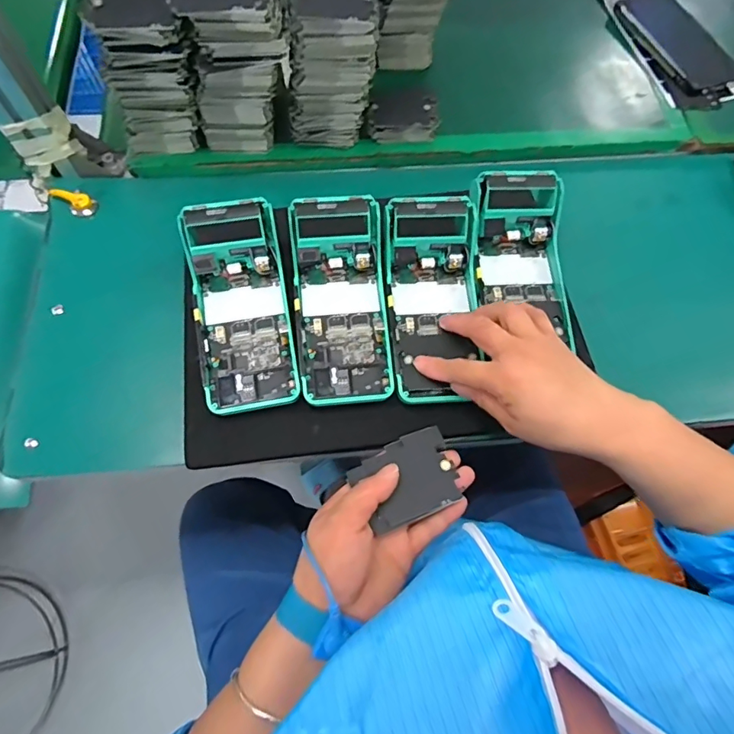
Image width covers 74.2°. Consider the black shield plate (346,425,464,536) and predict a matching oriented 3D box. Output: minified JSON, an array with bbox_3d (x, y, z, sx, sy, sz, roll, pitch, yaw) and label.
[{"bbox_3d":[0.029,0.079,0.349,0.073,0.007,0.055,-19,67,-12],"label":"black shield plate"}]

